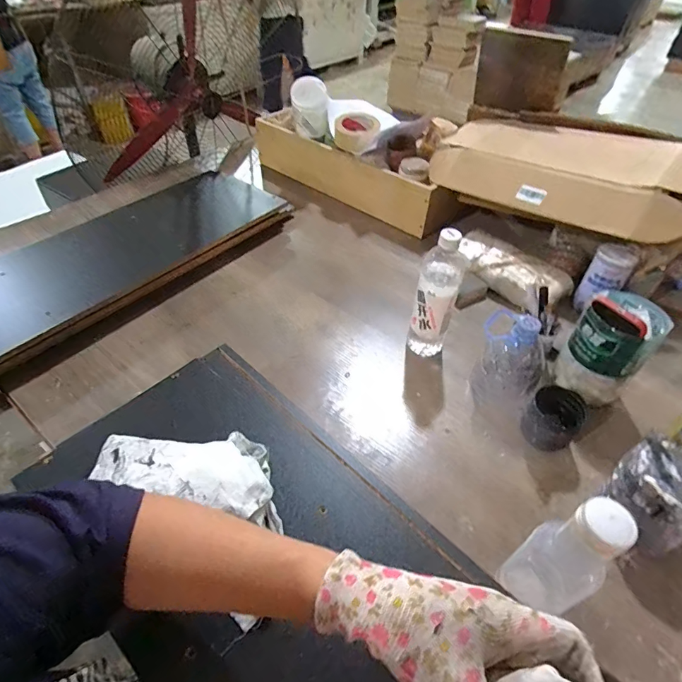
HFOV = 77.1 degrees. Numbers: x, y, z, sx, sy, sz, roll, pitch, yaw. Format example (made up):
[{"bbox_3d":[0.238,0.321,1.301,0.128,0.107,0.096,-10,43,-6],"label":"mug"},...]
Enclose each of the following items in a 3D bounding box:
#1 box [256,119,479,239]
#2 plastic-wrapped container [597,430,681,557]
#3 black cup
[{"bbox_3d":[0.030,-0.420,1.075,0.575,0.116,0.138,30,52,24],"label":"box"},{"bbox_3d":[0.372,0.189,0.513,0.104,0.106,0.102,-25,51,-24],"label":"plastic-wrapped container"},{"bbox_3d":[0.296,0.111,0.599,0.073,0.081,0.069,1,45,-1],"label":"black cup"}]

